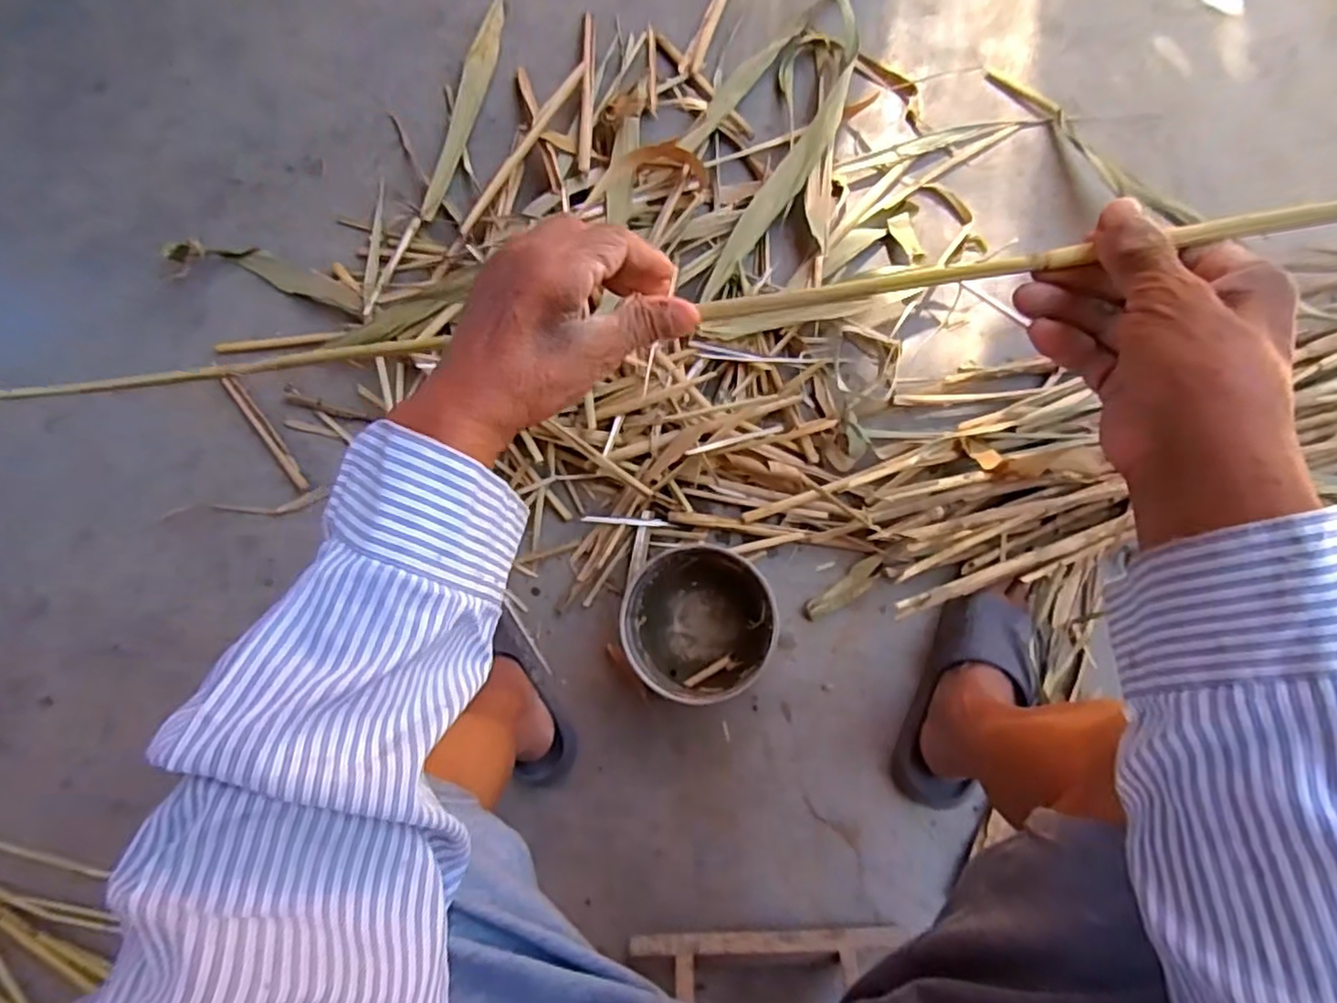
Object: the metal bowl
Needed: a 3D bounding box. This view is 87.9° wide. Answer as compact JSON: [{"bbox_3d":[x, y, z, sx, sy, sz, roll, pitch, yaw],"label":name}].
[{"bbox_3d":[0.031,0.129,0.752,0.150,0.080,0.151,-1,83,6],"label":"metal bowl"}]

